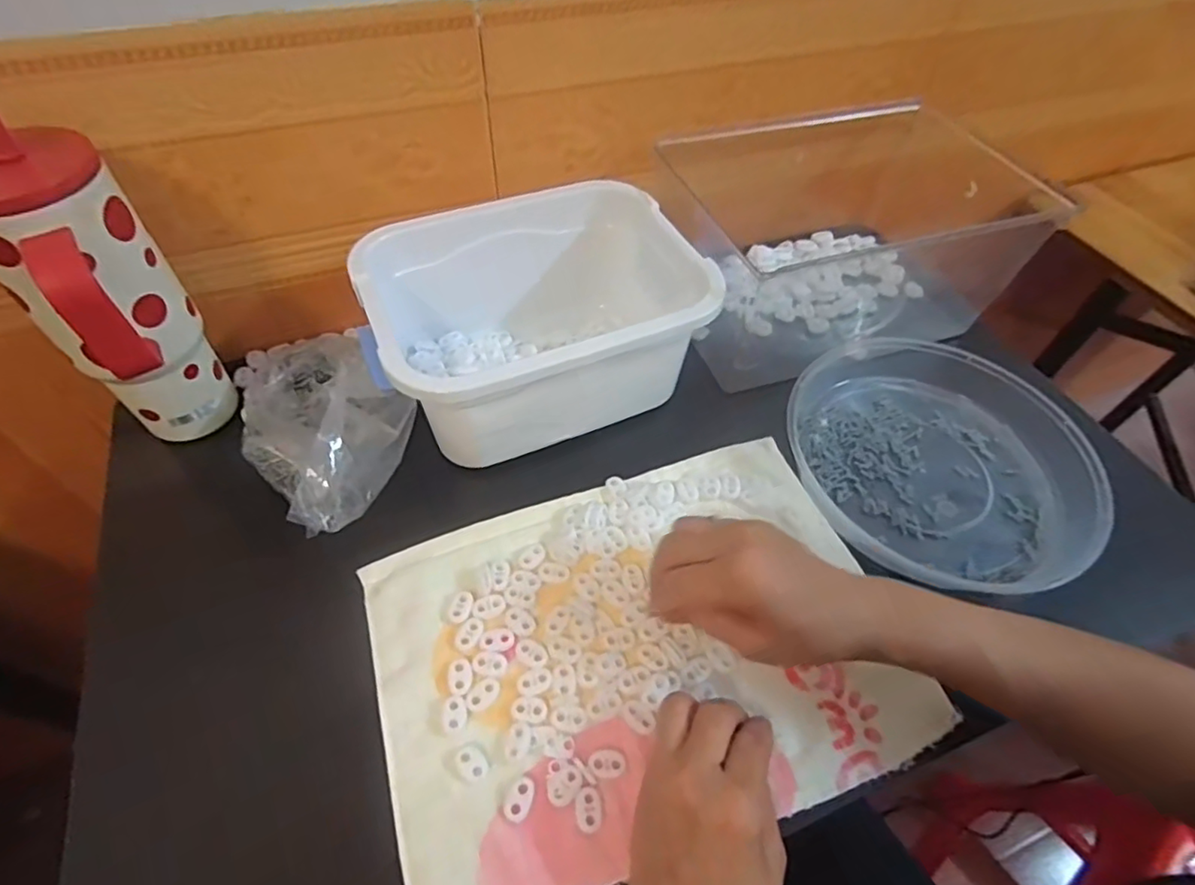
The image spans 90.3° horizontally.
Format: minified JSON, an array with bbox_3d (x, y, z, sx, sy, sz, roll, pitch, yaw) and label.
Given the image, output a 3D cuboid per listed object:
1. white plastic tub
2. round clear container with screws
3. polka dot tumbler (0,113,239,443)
[{"bbox_3d":[-0.052,-0.106,0.488,0.247,0.116,0.177,-14,57,-14],"label":"white plastic tub"},{"bbox_3d":[0.271,0.003,0.483,0.214,0.037,0.244,-17,57,-16],"label":"round clear container with screws"},{"bbox_3d":[-0.324,-0.078,0.395,0.076,0.209,0.111,-10,56,-11],"label":"polka dot tumbler"}]

